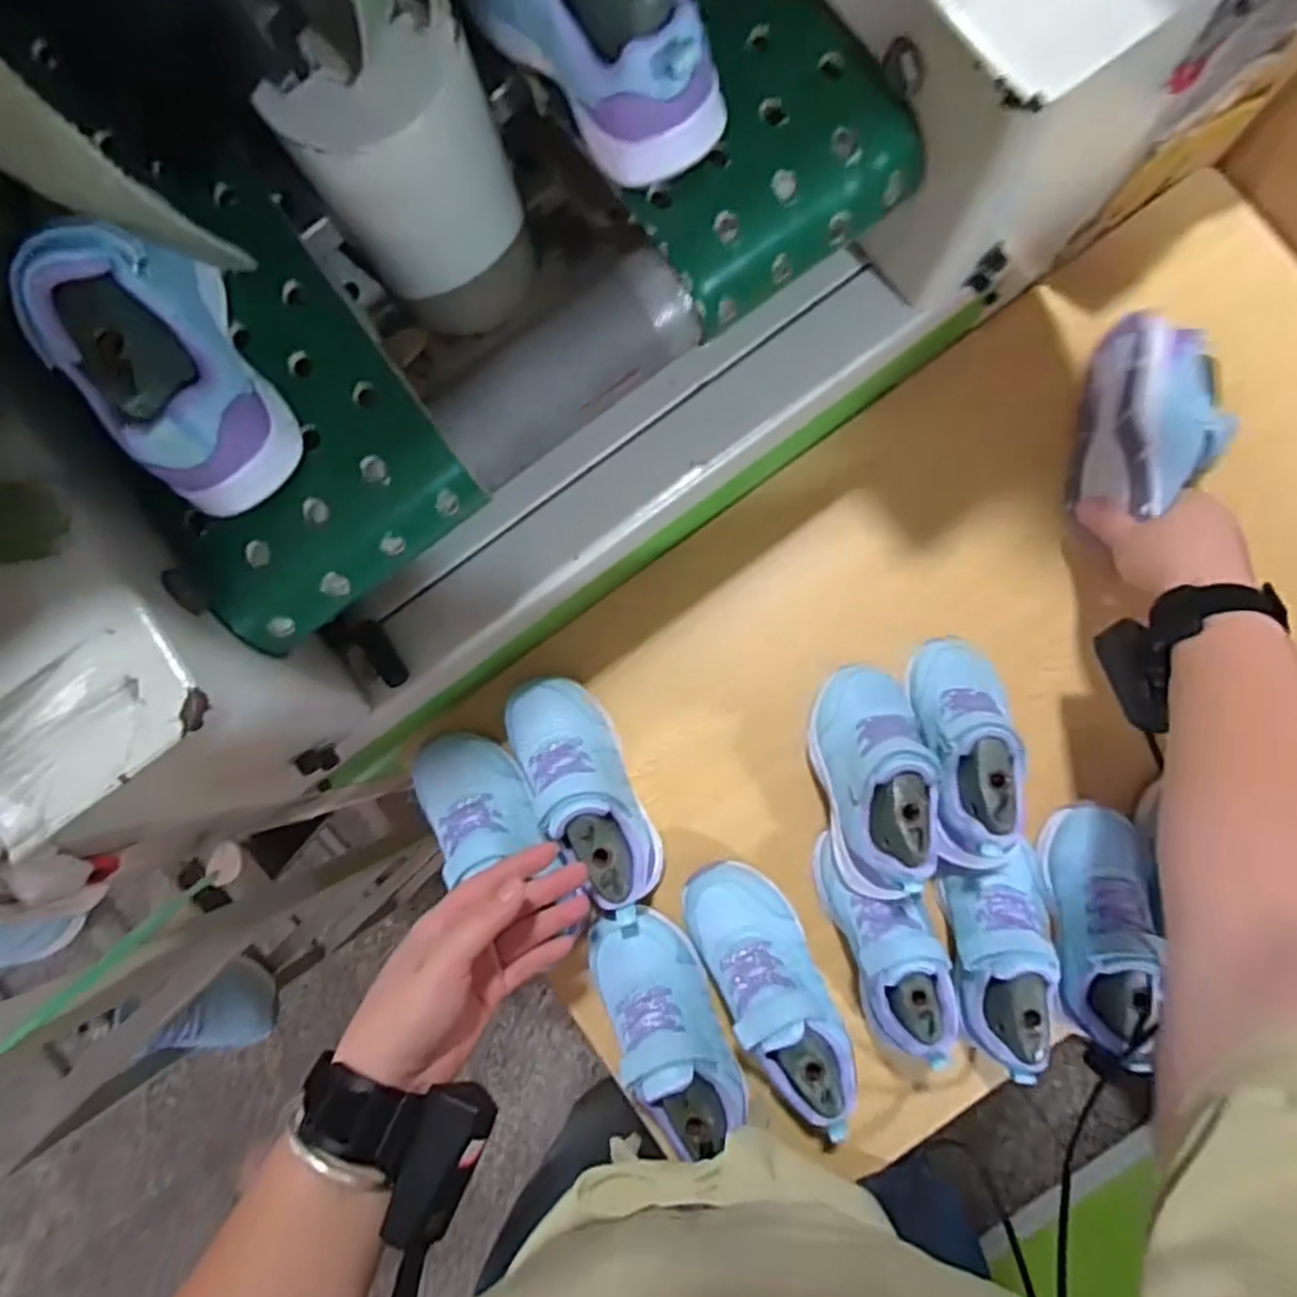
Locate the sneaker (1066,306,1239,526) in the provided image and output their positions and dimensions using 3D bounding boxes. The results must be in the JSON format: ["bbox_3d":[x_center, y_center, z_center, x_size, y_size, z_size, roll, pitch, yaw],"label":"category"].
[{"bbox_3d":[0.374,-0.168,0.558,0.078,0.075,0.139,5,87,3],"label":"sneaker"}]

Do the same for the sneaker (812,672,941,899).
[{"bbox_3d":[0.161,0.088,0.534,0.073,0.111,0.144,-10,86,2],"label":"sneaker"}]

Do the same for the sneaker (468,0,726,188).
[{"bbox_3d":[-0.025,-0.282,0.331,0.059,0.082,0.130,-42,85,0],"label":"sneaker"}]

